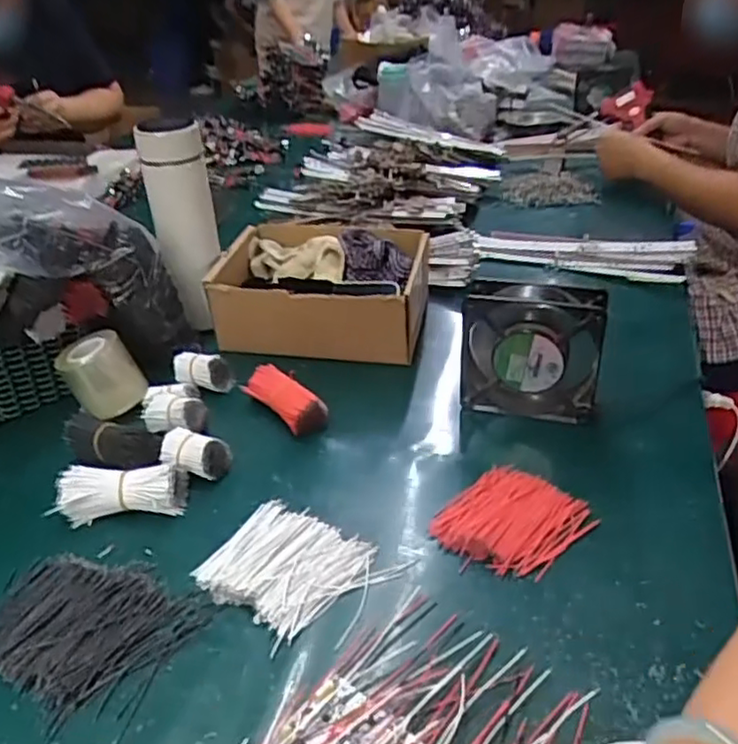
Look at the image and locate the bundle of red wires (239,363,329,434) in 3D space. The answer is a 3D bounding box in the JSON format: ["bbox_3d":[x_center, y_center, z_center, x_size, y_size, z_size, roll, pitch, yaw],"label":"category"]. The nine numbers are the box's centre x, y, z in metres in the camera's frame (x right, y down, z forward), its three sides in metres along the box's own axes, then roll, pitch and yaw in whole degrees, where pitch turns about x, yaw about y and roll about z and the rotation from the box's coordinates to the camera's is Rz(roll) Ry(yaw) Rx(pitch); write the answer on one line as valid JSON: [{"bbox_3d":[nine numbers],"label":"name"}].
[{"bbox_3d":[-0.076,0.022,0.632,0.090,0.031,0.035,33,45,28],"label":"bundle of red wires"}]

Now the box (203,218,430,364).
[{"bbox_3d":[-0.050,-0.085,0.757,0.213,0.099,0.177,6,32,12],"label":"box"}]

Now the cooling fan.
[{"bbox_3d":[0.142,-0.015,0.601,0.119,0.123,0.033,8,31,12],"label":"cooling fan"}]

